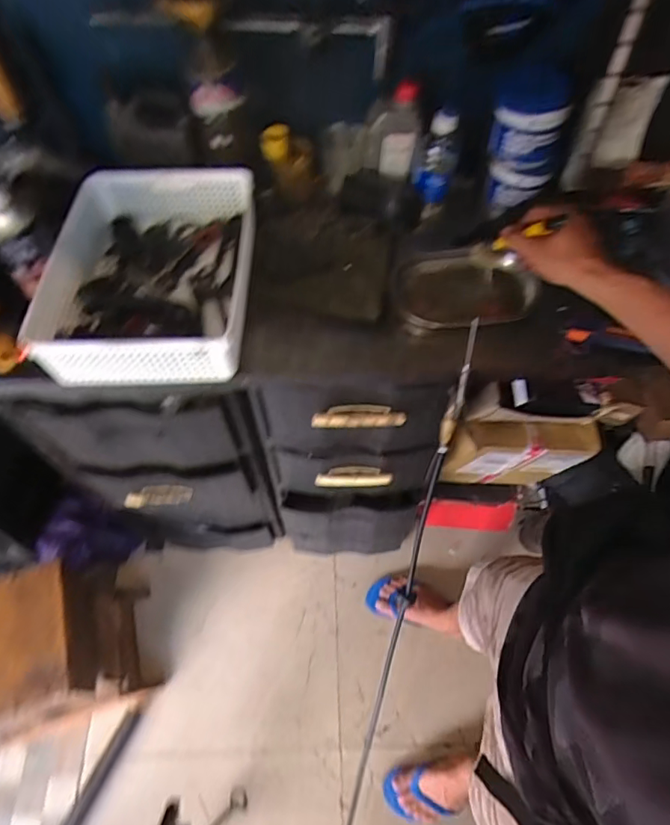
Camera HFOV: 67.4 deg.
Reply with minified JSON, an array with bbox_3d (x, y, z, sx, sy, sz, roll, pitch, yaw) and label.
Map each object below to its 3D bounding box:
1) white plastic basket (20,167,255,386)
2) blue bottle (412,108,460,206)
[{"bbox_3d":[-0.246,-0.187,0.691,0.263,0.105,0.326,1,59,-8],"label":"white plastic basket"},{"bbox_3d":[0.159,-0.389,0.783,0.060,0.152,0.050,13,58,-1],"label":"blue bottle"}]

